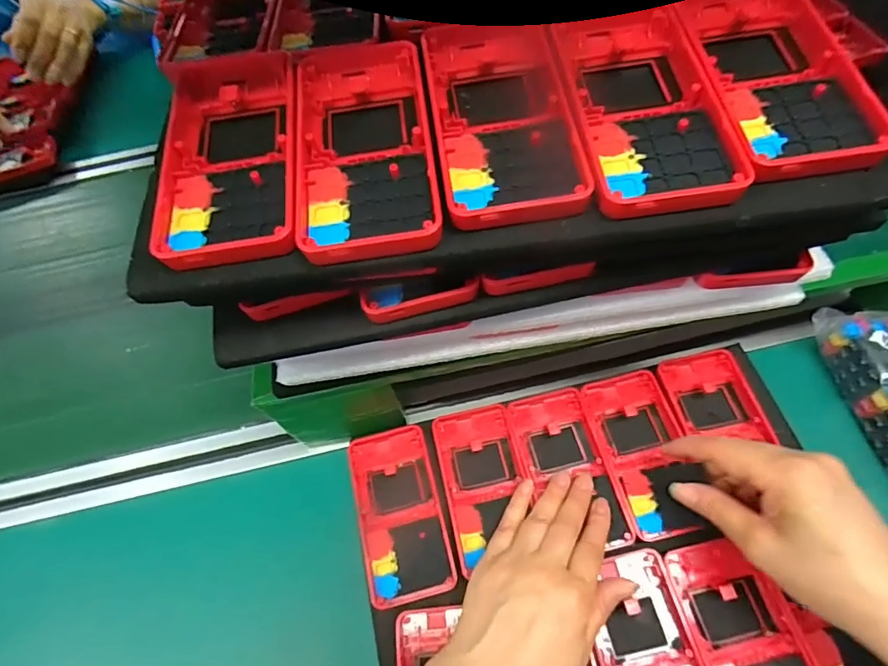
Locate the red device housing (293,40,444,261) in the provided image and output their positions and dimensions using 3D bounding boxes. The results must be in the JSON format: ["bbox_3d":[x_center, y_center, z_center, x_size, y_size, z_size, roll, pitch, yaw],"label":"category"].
[{"bbox_3d":[-0.039,-0.092,0.232,0.062,0.021,0.132,-7,58,-1],"label":"red device housing"}]

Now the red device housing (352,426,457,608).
[{"bbox_3d":[-0.034,0.132,0.367,0.062,0.012,0.124,-13,58,-5],"label":"red device housing"}]

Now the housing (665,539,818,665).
[{"bbox_3d":[0.192,0.196,0.305,0.062,0.009,0.118,-10,58,-3],"label":"housing"}]

